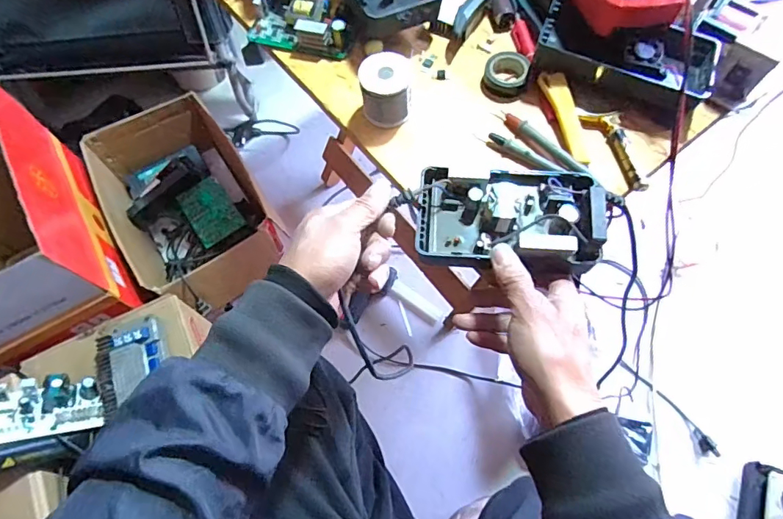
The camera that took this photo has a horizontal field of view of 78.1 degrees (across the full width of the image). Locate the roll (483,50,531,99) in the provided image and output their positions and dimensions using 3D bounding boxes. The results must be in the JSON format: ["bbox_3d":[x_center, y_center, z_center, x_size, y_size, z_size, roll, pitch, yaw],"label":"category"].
[{"bbox_3d":[0.123,-0.200,0.520,0.046,0.019,0.047,-1,66,3],"label":"roll"}]

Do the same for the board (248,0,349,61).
[{"bbox_3d":[-0.103,-0.272,0.557,0.116,0.033,0.057,13,68,9],"label":"board"}]

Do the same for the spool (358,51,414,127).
[{"bbox_3d":[-0.005,-0.172,0.497,0.051,0.055,0.051,0,66,3],"label":"spool"}]

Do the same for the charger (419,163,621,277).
[{"bbox_3d":[0.102,-0.041,0.425,0.156,0.044,0.096,4,67,5],"label":"charger"}]

